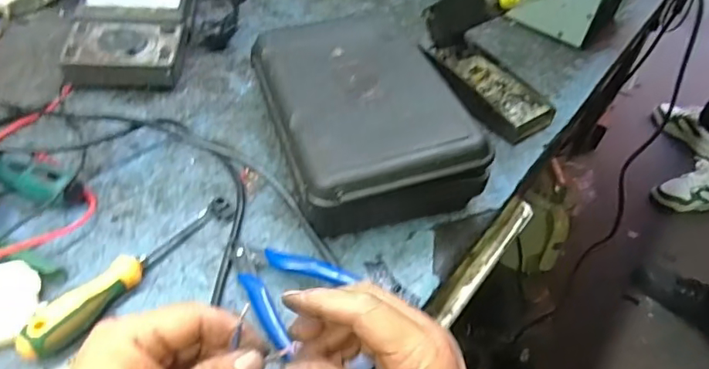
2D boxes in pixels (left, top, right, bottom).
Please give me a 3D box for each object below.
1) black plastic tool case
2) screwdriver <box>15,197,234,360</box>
[{"bbox_3d":[0.005,-0.064,0.504,0.158,0.085,0.233,-10,49,-17],"label":"black plastic tool case"},{"bbox_3d":[-0.162,0.061,0.403,0.025,0.029,0.176,30,50,20],"label":"screwdriver"}]

